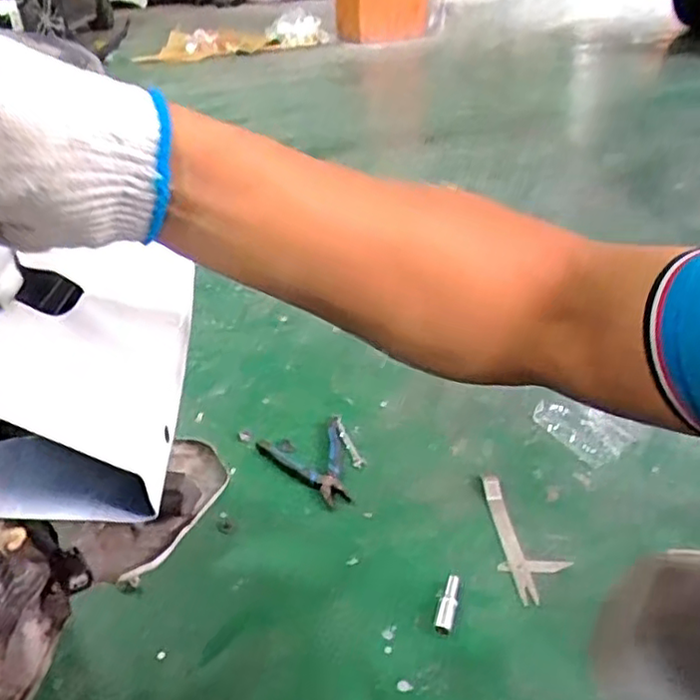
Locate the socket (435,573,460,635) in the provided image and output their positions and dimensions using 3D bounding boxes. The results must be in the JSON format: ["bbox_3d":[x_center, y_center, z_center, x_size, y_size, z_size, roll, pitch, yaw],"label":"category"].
[{"bbox_3d":[0.122,0.311,0.815,0.020,0.023,0.084,8,33,17],"label":"socket"}]

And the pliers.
[{"bbox_3d":[-0.052,0.176,1.065,0.136,0.027,0.184,-15,33,-20],"label":"pliers"}]

